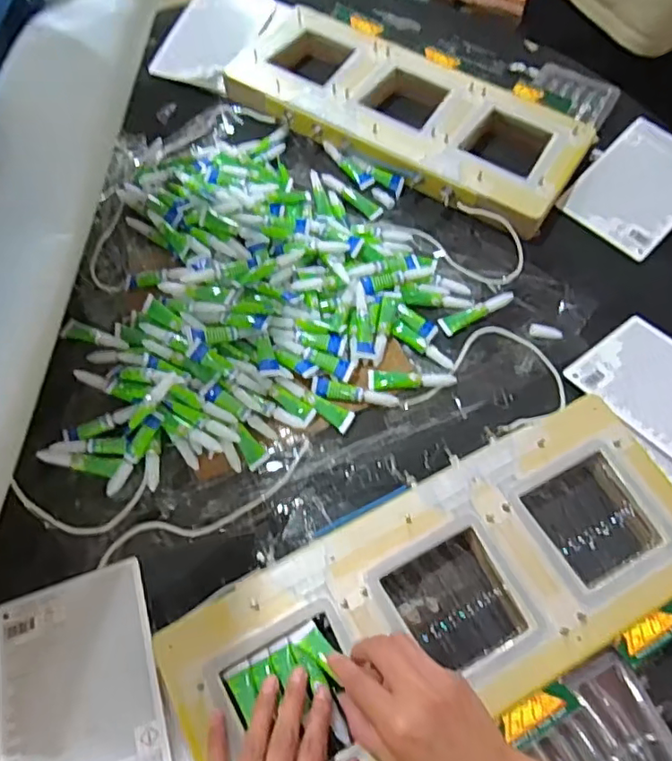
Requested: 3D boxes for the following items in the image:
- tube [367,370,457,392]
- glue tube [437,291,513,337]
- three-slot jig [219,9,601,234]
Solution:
[{"bbox_3d":[0.073,0.000,0.560,0.083,0.017,0.021,1,63,0],"label":"tube"},{"bbox_3d":[0.145,-0.072,0.602,0.084,0.010,0.020,-28,66,-14],"label":"glue tube"},{"bbox_3d":[0.079,-0.328,0.714,0.430,0.039,0.175,29,66,14],"label":"three-slot jig"}]

